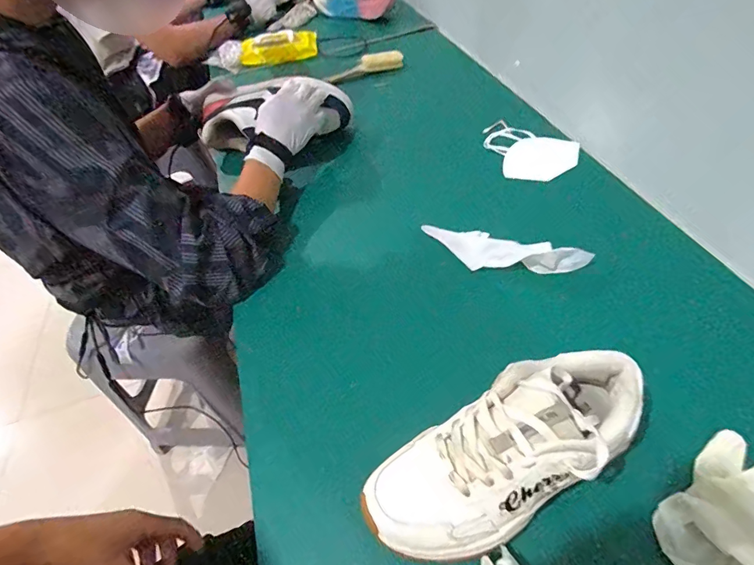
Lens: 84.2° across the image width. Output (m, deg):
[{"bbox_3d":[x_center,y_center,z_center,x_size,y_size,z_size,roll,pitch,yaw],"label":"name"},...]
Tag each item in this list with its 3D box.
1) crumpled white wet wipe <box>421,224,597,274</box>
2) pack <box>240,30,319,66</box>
[{"bbox_3d":[0.165,-0.045,0.554,0.211,0.033,0.065,9,53,15],"label":"crumpled white wet wipe"},{"bbox_3d":[-0.245,-0.596,1.047,0.190,0.042,0.083,-18,51,-7],"label":"pack"}]

